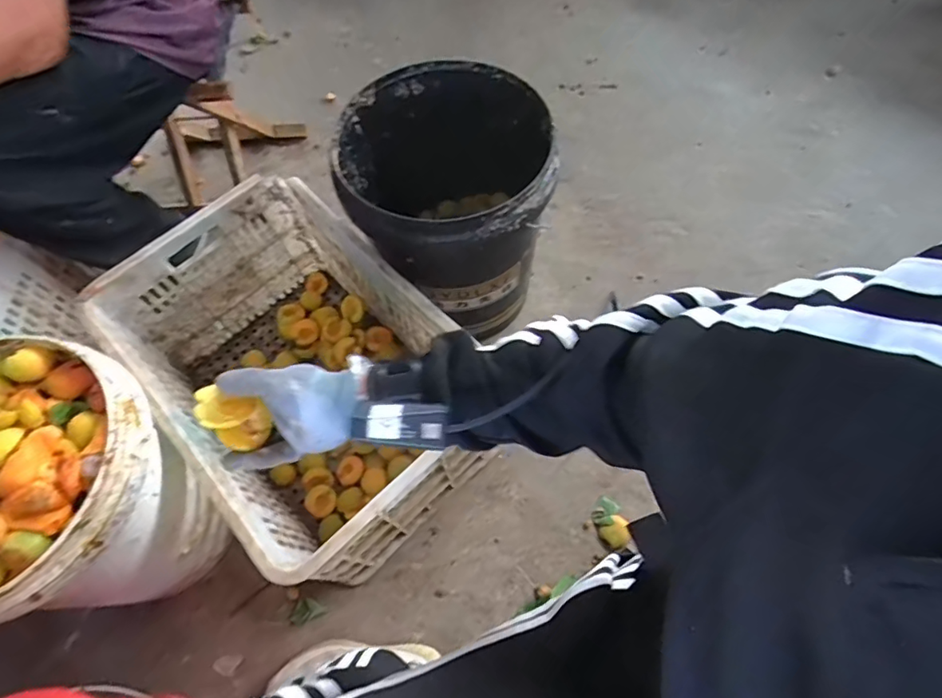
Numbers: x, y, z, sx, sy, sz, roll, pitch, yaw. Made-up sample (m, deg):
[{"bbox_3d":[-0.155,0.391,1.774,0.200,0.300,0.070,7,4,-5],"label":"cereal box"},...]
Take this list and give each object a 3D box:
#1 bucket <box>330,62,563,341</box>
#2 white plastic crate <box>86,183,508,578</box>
[{"bbox_3d":[-0.031,-0.231,0.878,0.307,0.336,0.323,-1,66,3],"label":"bucket"},{"bbox_3d":[-0.248,0.033,0.821,0.352,0.283,0.541,-40,70,-14],"label":"white plastic crate"}]

